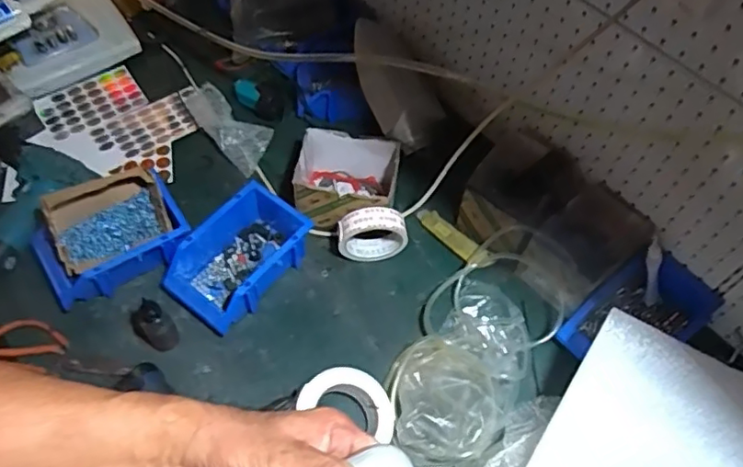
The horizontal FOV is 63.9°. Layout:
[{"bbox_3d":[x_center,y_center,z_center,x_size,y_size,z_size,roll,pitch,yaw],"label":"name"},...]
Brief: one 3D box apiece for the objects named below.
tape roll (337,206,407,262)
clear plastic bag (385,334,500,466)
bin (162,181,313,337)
[{"bbox_3d":[0.000,0.001,0.825,0.094,0.091,0.032,-4,58,-6],"label":"tape roll"},{"bbox_3d":[0.085,0.201,0.730,0.133,0.045,0.154,-4,58,-6],"label":"clear plastic bag"},{"bbox_3d":[-0.178,0.036,0.805,0.122,0.083,0.187,39,63,20],"label":"bin"}]

